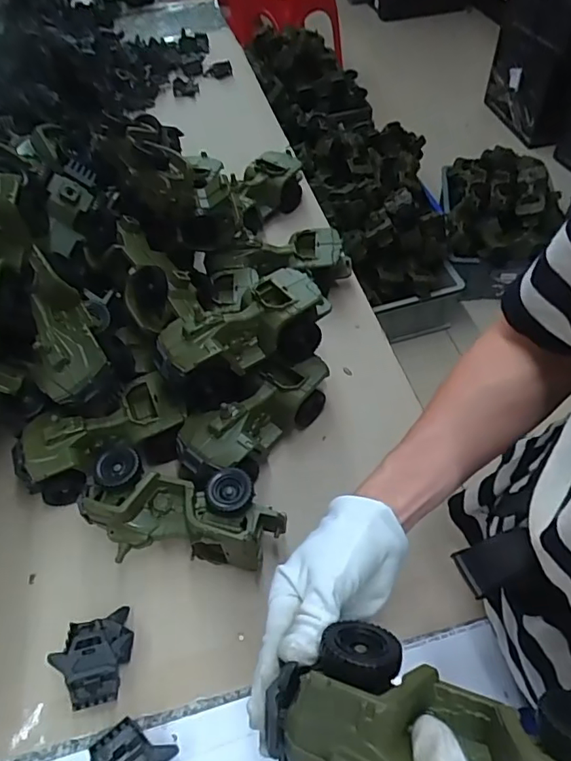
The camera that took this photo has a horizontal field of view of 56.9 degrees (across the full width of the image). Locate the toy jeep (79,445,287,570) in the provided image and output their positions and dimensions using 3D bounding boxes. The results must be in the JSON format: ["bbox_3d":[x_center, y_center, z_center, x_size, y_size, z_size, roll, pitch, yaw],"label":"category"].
[{"bbox_3d":[-0.101,0.130,0.509,0.196,0.078,0.093,8,54,11],"label":"toy jeep"}]

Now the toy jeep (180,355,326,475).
[{"bbox_3d":[-0.024,0.049,0.566,0.180,0.078,0.073,-26,55,-15],"label":"toy jeep"}]

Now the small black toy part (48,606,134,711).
[{"bbox_3d":[-0.166,0.244,0.462,0.063,0.032,0.070,-19,53,-10],"label":"small black toy part"}]

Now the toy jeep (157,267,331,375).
[{"bbox_3d":[-0.045,-0.051,0.563,0.172,0.075,0.078,-24,54,-13],"label":"toy jeep"}]

